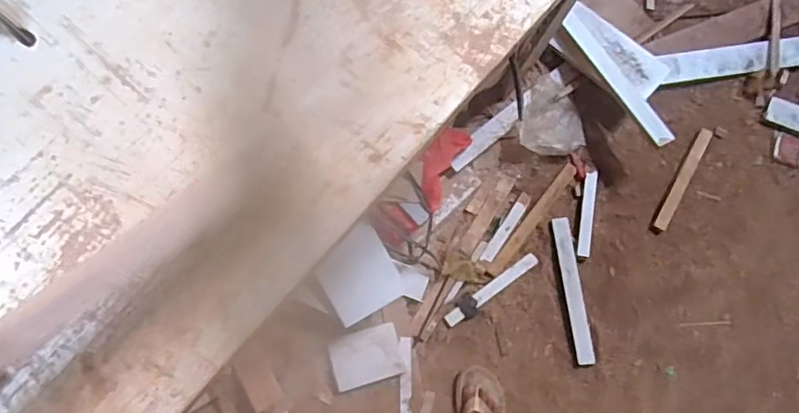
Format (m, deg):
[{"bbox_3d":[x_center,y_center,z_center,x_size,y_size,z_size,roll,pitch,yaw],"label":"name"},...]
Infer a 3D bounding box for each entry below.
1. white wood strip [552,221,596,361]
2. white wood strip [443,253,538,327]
[{"bbox_3d":[0.426,0.201,1.307,0.041,0.011,0.353,-6,75,0],"label":"white wood strip"},{"bbox_3d":[0.228,0.207,1.329,0.274,0.010,0.034,-35,77,-8],"label":"white wood strip"}]

